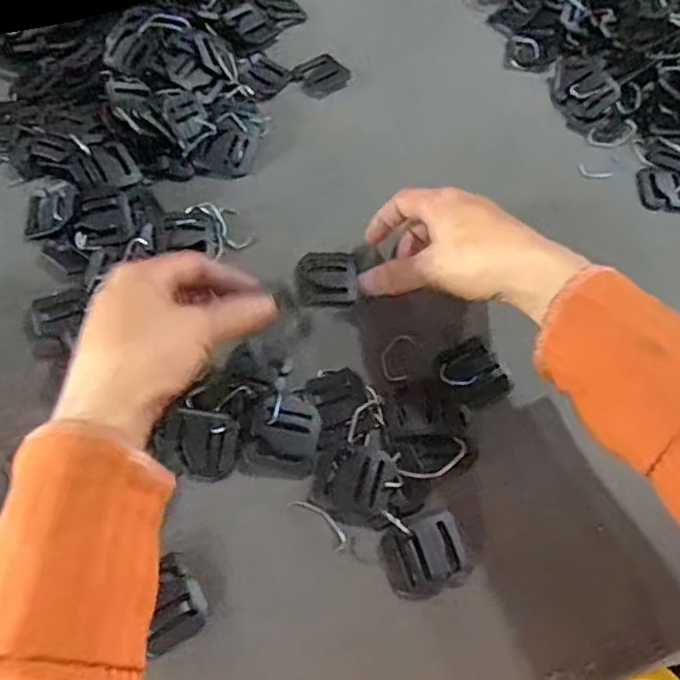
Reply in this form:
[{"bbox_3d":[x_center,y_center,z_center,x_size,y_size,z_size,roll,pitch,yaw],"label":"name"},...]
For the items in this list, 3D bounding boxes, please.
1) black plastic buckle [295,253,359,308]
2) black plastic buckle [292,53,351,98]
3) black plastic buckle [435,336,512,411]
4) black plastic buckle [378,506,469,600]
[{"bbox_3d":[-0.009,-0.041,0.440,0.040,0.004,0.042,-2,59,-2],"label":"black plastic buckle"},{"bbox_3d":[-0.015,-0.218,0.536,0.040,0.007,0.040,-28,63,-17],"label":"black plastic buckle"},{"bbox_3d":[0.080,0.020,0.392,0.037,0.004,0.041,-25,62,-15],"label":"black plastic buckle"},{"bbox_3d":[0.045,0.114,0.346,0.044,0.009,0.037,-18,61,-12],"label":"black plastic buckle"}]

